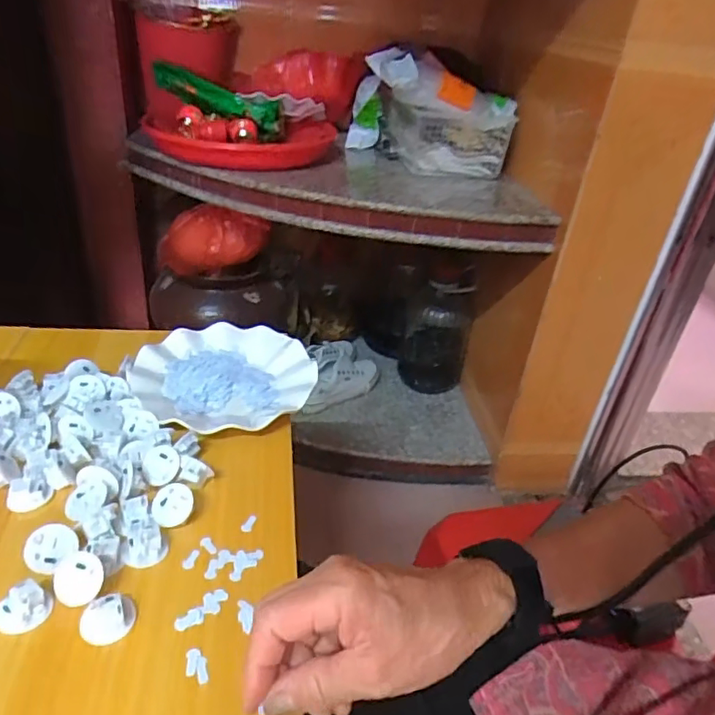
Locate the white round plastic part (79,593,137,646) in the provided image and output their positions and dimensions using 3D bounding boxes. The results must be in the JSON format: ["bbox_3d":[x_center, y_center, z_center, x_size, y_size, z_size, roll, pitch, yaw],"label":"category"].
[{"bbox_3d":[-0.160,0.166,0.365,0.033,0.012,0.029,-13,37,-27],"label":"white round plastic part"}]

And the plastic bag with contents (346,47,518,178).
[{"bbox_3d":[0.134,-0.478,1.099,0.264,0.179,0.242,-1,33,-11],"label":"plastic bag with contents"}]

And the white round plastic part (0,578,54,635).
[{"bbox_3d":[-0.215,0.160,0.365,0.033,0.015,0.027,-22,42,-37],"label":"white round plastic part"}]

